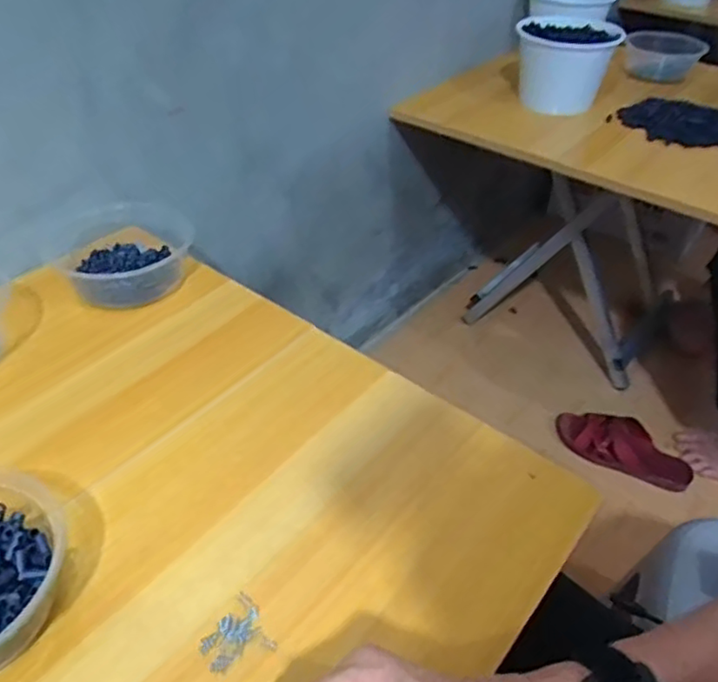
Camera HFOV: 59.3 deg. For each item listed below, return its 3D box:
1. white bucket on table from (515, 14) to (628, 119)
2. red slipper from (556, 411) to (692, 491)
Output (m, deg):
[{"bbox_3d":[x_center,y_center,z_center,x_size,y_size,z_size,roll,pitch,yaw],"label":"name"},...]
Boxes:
[{"bbox_3d":[0.339,-0.460,1.062,0.155,0.126,0.169,2,41,-2],"label":"white bucket on table"},{"bbox_3d":[0.475,0.194,1.140,0.238,0.056,0.098,20,44,18],"label":"red slipper"}]

